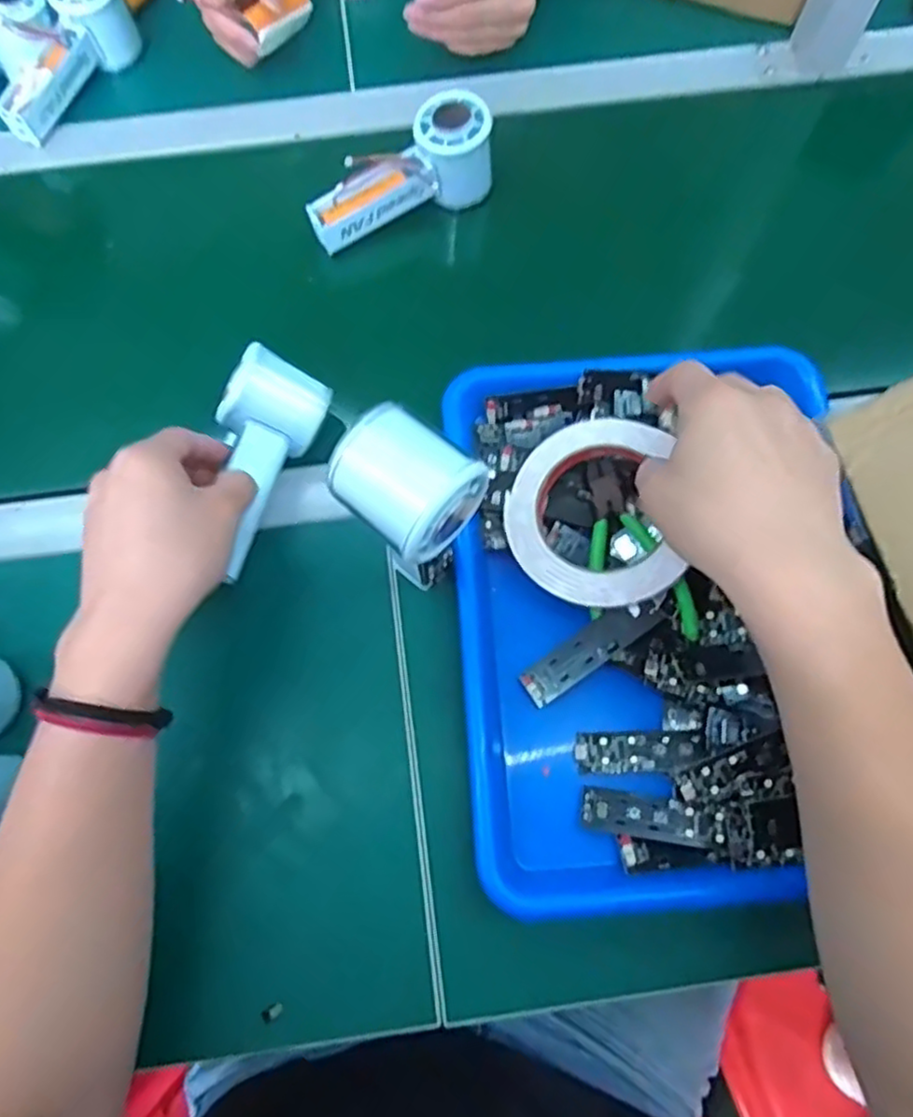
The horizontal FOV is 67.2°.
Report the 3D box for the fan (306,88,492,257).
[{"bbox_3d":[-0.044,-0.292,0.522,0.142,0.057,0.047,-25,73,-9],"label":"fan"}]

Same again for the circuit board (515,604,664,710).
[{"bbox_3d":[0.079,0.054,0.405,0.088,0.006,0.024,-35,76,5],"label":"circuit board"}]

